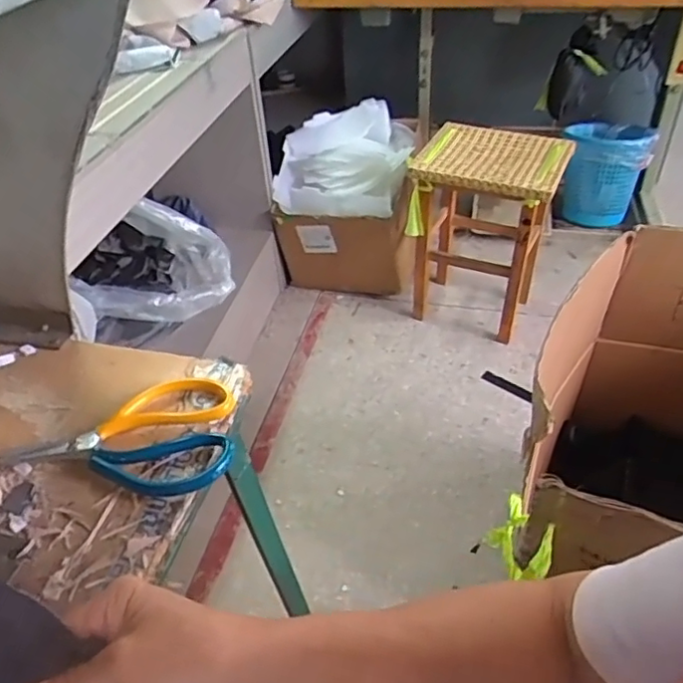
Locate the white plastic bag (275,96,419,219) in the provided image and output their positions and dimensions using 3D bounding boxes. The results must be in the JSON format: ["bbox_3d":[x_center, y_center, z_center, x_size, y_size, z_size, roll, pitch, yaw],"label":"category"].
[{"bbox_3d":[0.005,-0.519,1.730,0.369,0.137,0.404,8,42,13],"label":"white plastic bag"}]

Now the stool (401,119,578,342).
[{"bbox_3d":[0.372,-0.279,1.622,0.357,0.492,0.323,14,44,20],"label":"stool"}]

